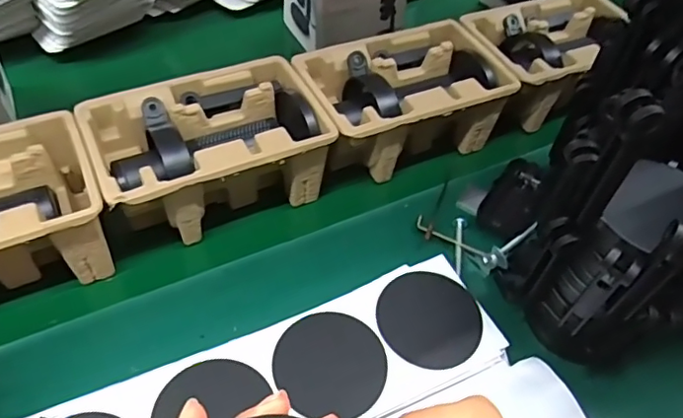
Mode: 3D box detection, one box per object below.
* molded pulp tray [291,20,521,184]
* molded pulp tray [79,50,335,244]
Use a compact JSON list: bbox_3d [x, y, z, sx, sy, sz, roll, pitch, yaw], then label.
[{"bbox_3d":[0.071,-0.125,0.660,0.224,0.107,0.152,-21,54,-18],"label":"molded pulp tray"},{"bbox_3d":[-0.134,-0.057,0.587,0.227,0.109,0.146,-21,54,-18],"label":"molded pulp tray"}]

